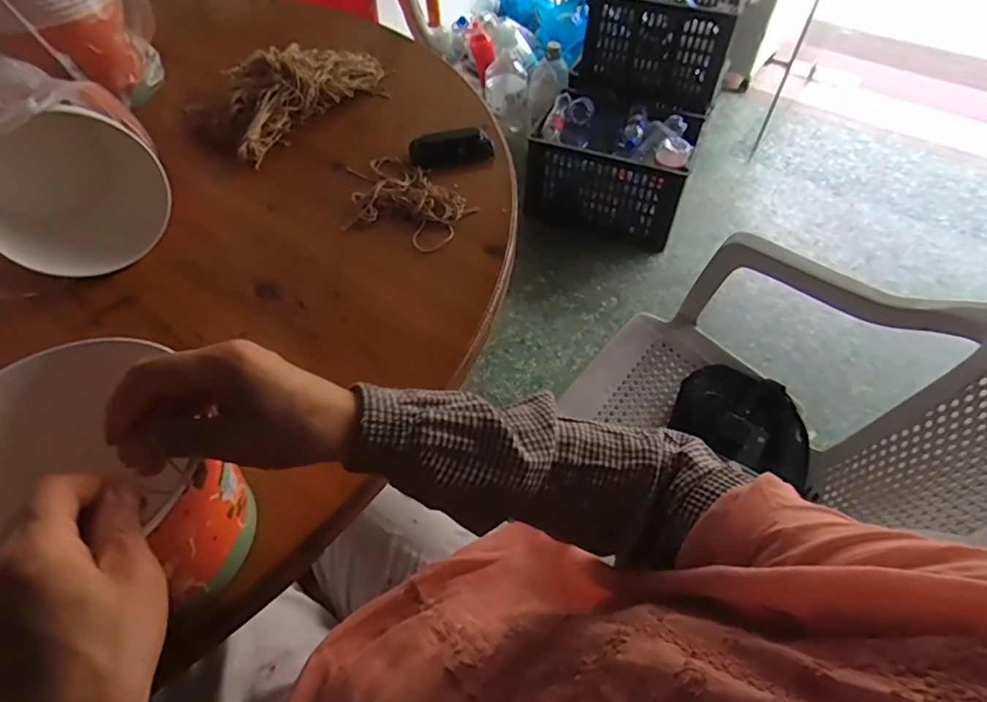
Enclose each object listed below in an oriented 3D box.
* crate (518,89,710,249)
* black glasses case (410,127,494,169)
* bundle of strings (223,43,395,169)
[{"bbox_3d":[0.374,-0.613,1.762,0.473,0.321,0.393,13,53,9],"label":"crate"},{"bbox_3d":[-0.056,-0.271,0.719,0.106,0.035,0.042,-13,53,-10],"label":"black glasses case"},{"bbox_3d":[-0.274,-0.383,0.774,0.127,0.086,0.281,33,59,23],"label":"bundle of strings"}]

